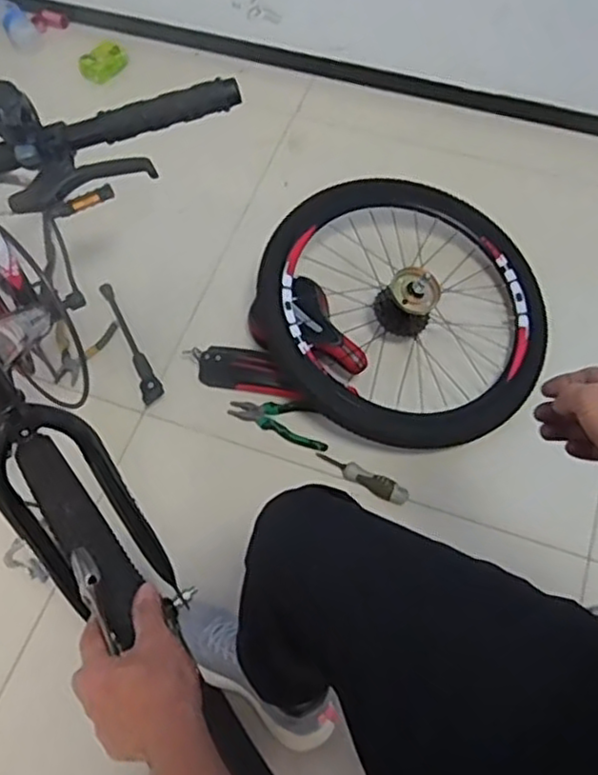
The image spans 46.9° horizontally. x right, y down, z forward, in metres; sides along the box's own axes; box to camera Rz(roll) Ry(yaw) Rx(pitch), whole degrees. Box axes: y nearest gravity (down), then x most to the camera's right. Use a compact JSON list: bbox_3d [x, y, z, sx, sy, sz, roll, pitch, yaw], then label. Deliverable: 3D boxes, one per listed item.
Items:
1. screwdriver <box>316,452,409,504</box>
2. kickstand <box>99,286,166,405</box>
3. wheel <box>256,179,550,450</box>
[{"bbox_3d":[0.108,0.154,1.190,0.168,0.024,0.031,25,64,14],"label":"screwdriver"},{"bbox_3d":[-0.332,-0.098,1.334,0.042,0.028,0.296,-24,63,-13],"label":"kickstand"},{"bbox_3d":[0.194,-0.137,1.270,0.502,0.168,0.516,0,60,0],"label":"wheel"}]

